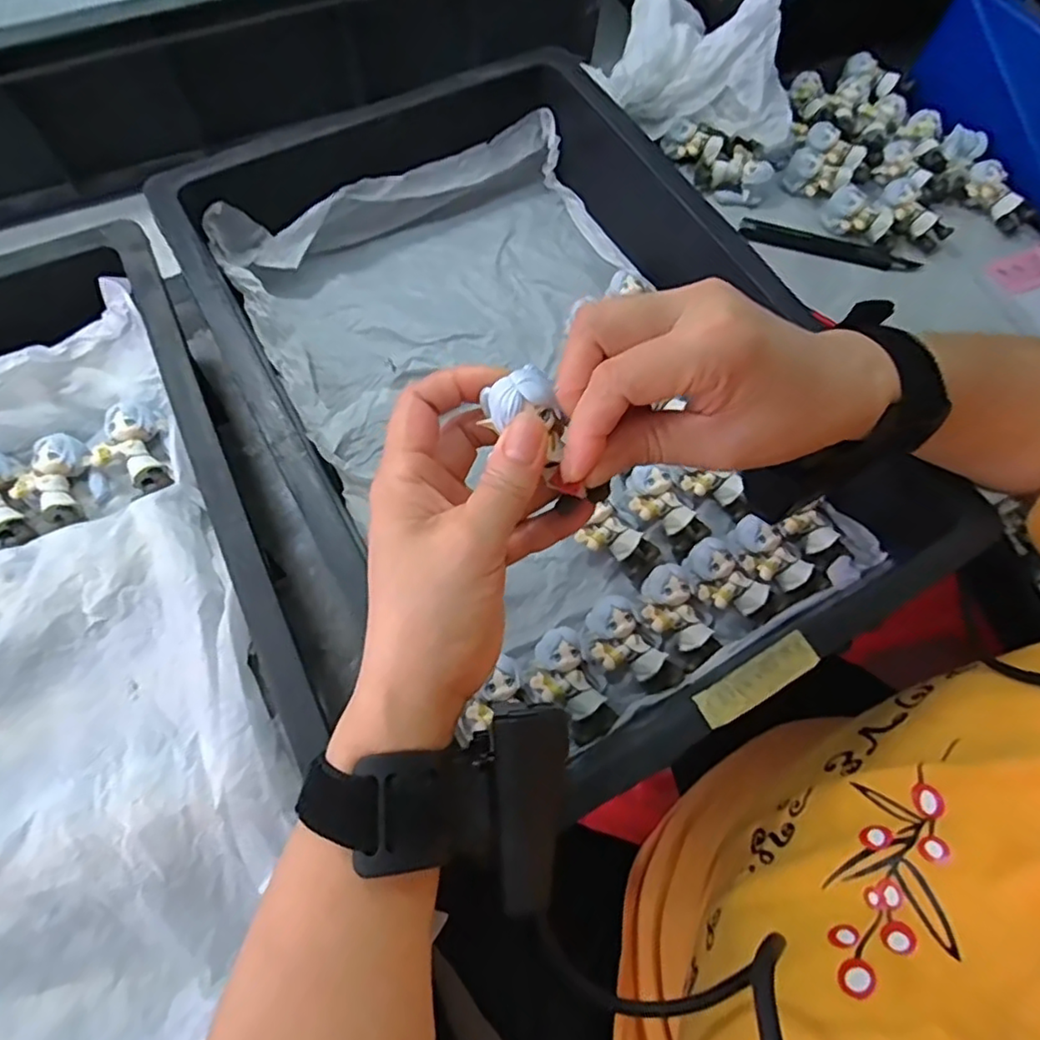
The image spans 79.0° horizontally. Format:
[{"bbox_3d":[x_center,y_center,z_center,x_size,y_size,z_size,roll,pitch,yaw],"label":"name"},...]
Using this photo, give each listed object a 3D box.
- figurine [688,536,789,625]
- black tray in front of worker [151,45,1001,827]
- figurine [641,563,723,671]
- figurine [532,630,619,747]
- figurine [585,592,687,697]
[{"bbox_3d":[0.128,0.041,0.383,0.062,0.023,0.033,37,71,12],"label":"figurine"},{"bbox_3d":[0.009,-0.089,0.408,0.305,0.095,0.454,-28,71,-13],"label":"black tray in front of worker"},{"bbox_3d":[0.095,0.057,0.376,0.035,0.020,0.057,-40,74,-17],"label":"figurine"},{"bbox_3d":[0.029,0.094,0.357,0.035,0.022,0.061,-28,71,-13],"label":"figurine"},{"bbox_3d":[0.066,0.074,0.368,0.062,0.023,0.038,34,70,11],"label":"figurine"}]

